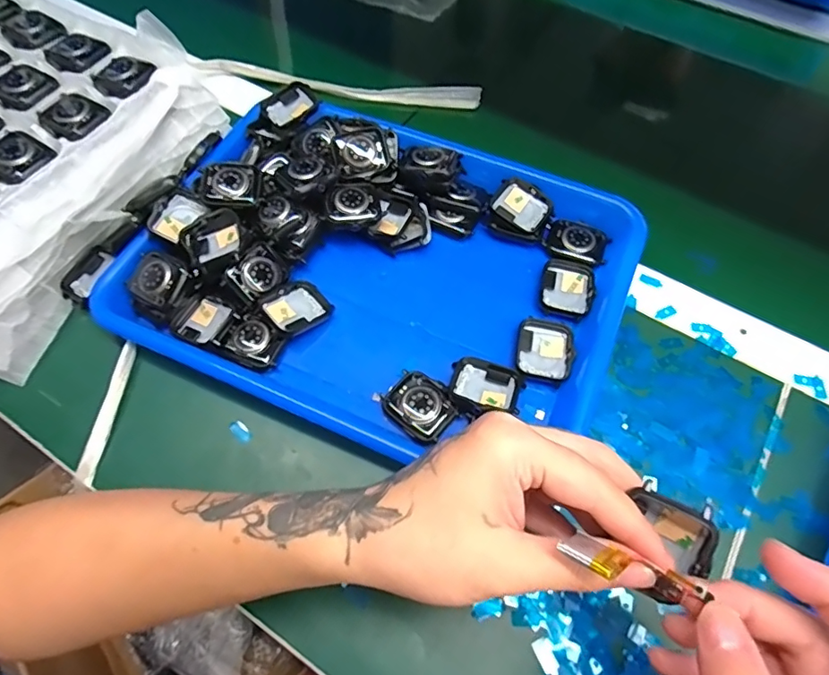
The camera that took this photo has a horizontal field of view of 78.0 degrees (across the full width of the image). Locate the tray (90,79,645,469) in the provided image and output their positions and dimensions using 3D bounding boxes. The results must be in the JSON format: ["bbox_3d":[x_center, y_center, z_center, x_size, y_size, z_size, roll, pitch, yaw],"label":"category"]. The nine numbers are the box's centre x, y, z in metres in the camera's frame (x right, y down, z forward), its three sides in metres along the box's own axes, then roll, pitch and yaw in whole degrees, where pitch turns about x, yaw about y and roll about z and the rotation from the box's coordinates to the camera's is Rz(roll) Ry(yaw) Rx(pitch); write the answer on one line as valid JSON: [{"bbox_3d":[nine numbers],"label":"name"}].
[{"bbox_3d":[-0.021,-0.054,0.365,0.322,0.047,0.247,22,64,12],"label":"tray"}]

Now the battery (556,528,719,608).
[{"bbox_3d":[0.082,0.087,0.191,0.054,0.015,0.012,27,63,-10],"label":"battery"}]

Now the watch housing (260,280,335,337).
[{"bbox_3d":[-0.082,-0.020,0.359,0.042,0.014,0.036,-40,69,-19],"label":"watch housing"}]

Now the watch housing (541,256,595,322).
[{"bbox_3d":[0.111,-0.035,0.369,0.035,0.009,0.046,12,63,6],"label":"watch housing"}]

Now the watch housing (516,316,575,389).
[{"bbox_3d":[0.089,0.008,0.346,0.036,0.005,0.045,13,63,7],"label":"watch housing"}]

